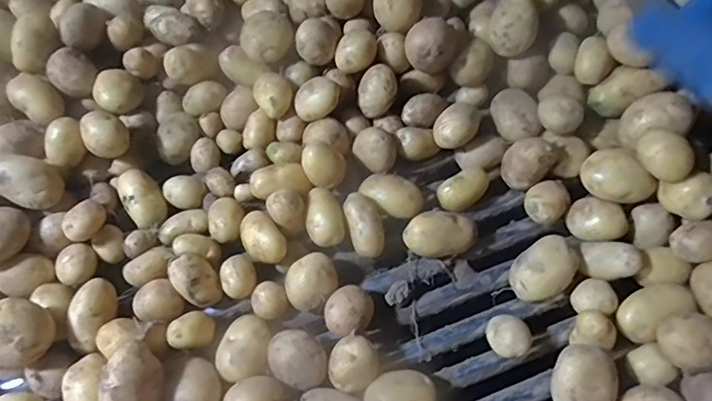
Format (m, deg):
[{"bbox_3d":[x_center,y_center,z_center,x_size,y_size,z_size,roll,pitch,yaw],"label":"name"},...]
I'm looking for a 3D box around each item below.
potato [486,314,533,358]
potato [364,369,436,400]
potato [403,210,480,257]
[{"bbox_3d":[0.118,0.106,0.407,0.028,0.028,0.032,-21,67,-10],"label":"potato"},{"bbox_3d":[0.032,0.147,0.388,0.049,0.030,0.037,-9,65,-5],"label":"potato"},{"bbox_3d":[0.071,0.030,0.441,0.061,0.034,0.035,-1,65,-1],"label":"potato"}]

